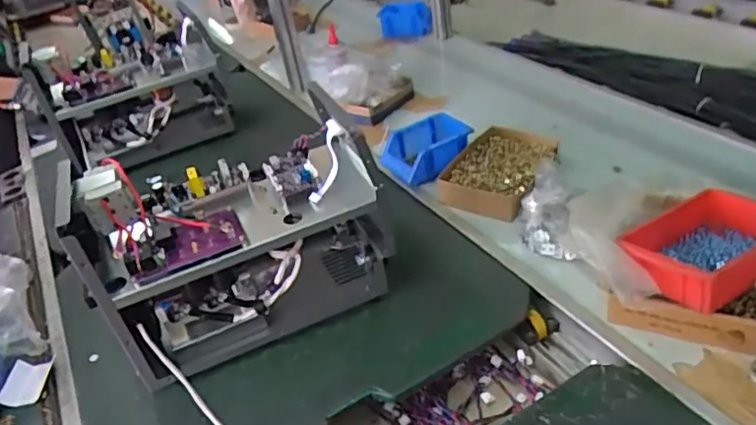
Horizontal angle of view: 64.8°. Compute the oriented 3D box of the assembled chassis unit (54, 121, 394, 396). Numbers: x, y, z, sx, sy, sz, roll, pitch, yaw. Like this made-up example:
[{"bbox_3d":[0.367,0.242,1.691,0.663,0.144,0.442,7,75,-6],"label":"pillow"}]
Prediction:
[{"bbox_3d":[-0.175,0.044,0.800,0.366,0.270,0.166,-25,37,-19],"label":"assembled chassis unit"}]

